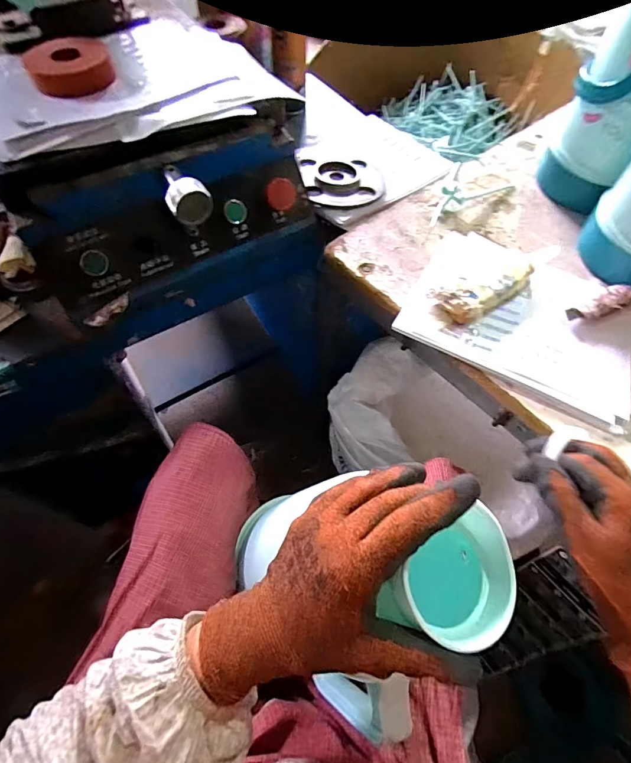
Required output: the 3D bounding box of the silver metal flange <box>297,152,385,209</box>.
[{"bbox_3d":[0.042,-0.314,0.637,0.125,0.017,0.125,1,58,-2],"label":"silver metal flange"}]

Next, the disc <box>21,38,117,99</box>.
[{"bbox_3d":[-0.295,-0.380,0.497,0.093,0.030,0.086,-20,61,-14],"label":"disc"}]

